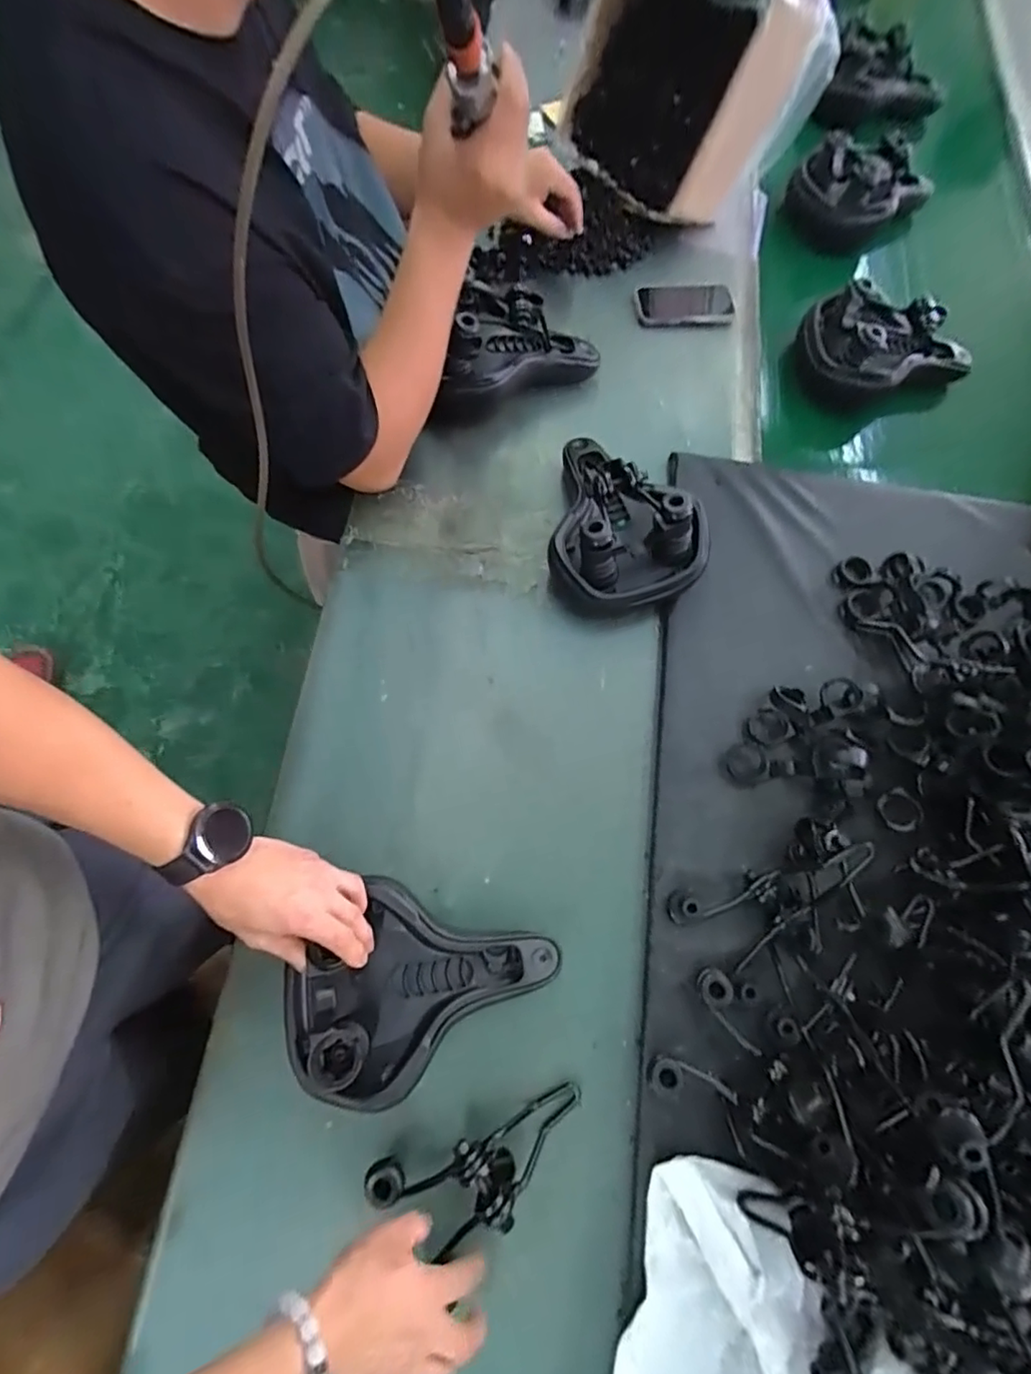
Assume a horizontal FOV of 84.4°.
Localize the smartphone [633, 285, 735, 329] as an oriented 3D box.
[{"bbox_3d":[0.261,-0.592,0.882,0.148,0.013,0.083,2,72,0],"label":"smartphone"}]

